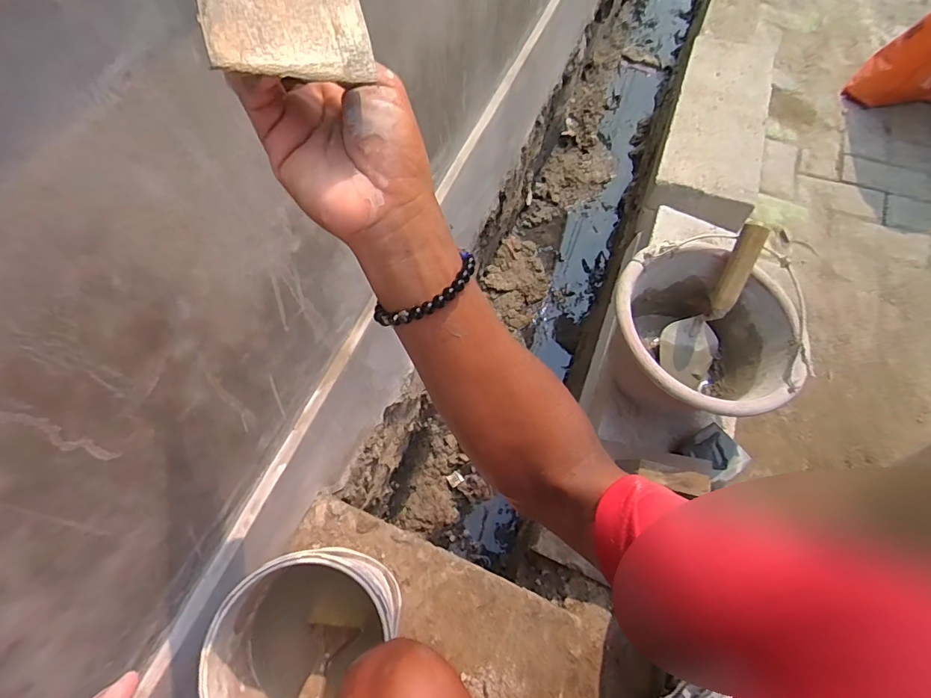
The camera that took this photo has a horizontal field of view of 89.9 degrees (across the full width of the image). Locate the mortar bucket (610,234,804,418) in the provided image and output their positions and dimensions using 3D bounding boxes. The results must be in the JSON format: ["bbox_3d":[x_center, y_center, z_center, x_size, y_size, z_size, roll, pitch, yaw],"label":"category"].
[{"bbox_3d":[0.307,-0.008,0.633,0.224,0.152,0.229,0,63,0],"label":"mortar bucket"}]

